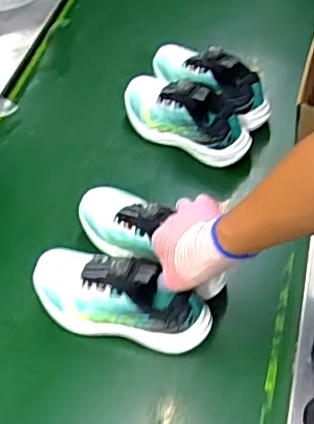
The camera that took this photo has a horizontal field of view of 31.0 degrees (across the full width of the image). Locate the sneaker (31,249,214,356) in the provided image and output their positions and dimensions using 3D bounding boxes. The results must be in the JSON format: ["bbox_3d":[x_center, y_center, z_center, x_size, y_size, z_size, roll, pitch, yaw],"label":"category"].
[{"bbox_3d":[-0.051,0.101,0.707,0.227,0.106,0.084,14,55,19],"label":"sneaker"}]

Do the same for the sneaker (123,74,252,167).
[{"bbox_3d":[0.041,-0.160,0.917,0.235,0.121,0.083,30,60,24],"label":"sneaker"}]

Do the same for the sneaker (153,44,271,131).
[{"bbox_3d":[0.080,-0.219,0.948,0.079,0.100,0.233,-39,57,-22],"label":"sneaker"}]

